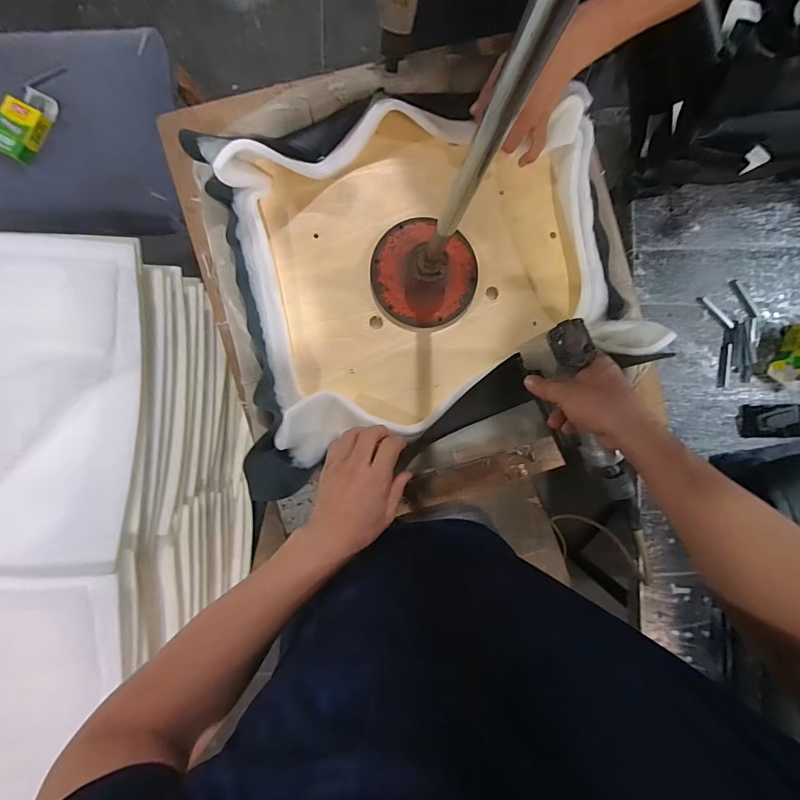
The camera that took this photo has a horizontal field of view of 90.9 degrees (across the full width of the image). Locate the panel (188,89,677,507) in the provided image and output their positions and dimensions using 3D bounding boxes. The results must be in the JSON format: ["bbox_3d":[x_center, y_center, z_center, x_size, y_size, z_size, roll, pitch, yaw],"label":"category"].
[{"bbox_3d":[0.034,-0.181,0.517,0.510,0.086,0.426,-17,92,-3],"label":"panel"}]

